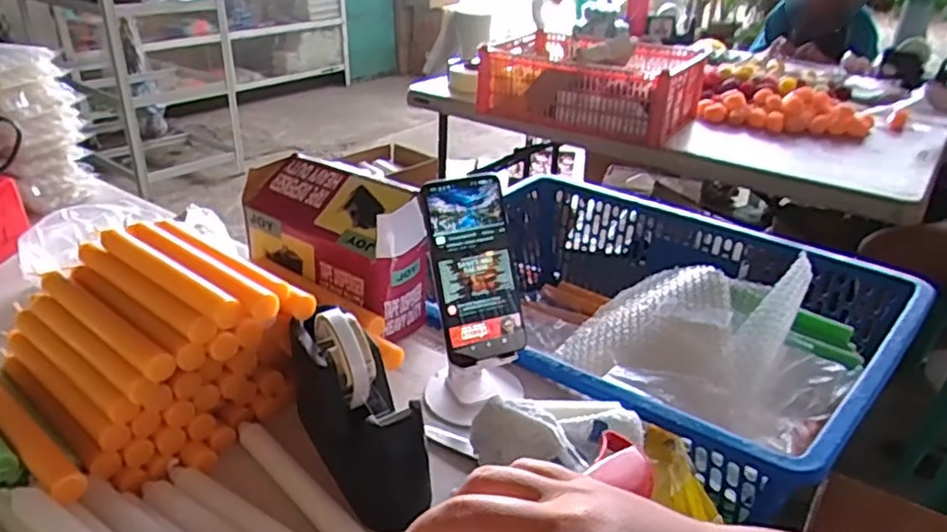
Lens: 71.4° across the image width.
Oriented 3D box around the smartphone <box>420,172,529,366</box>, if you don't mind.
[{"bbox_3d":[0.003,0.002,0.583,0.074,0.161,0.011,-11,4,-18],"label":"smartphone"}]

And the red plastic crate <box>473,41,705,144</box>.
[{"bbox_3d":[0.286,-0.421,1.540,0.438,0.158,0.336,19,33,31],"label":"red plastic crate"}]

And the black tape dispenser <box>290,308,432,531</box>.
[{"bbox_3d":[-0.094,0.109,0.529,0.063,0.127,0.166,-16,32,-29],"label":"black tape dispenser"}]

